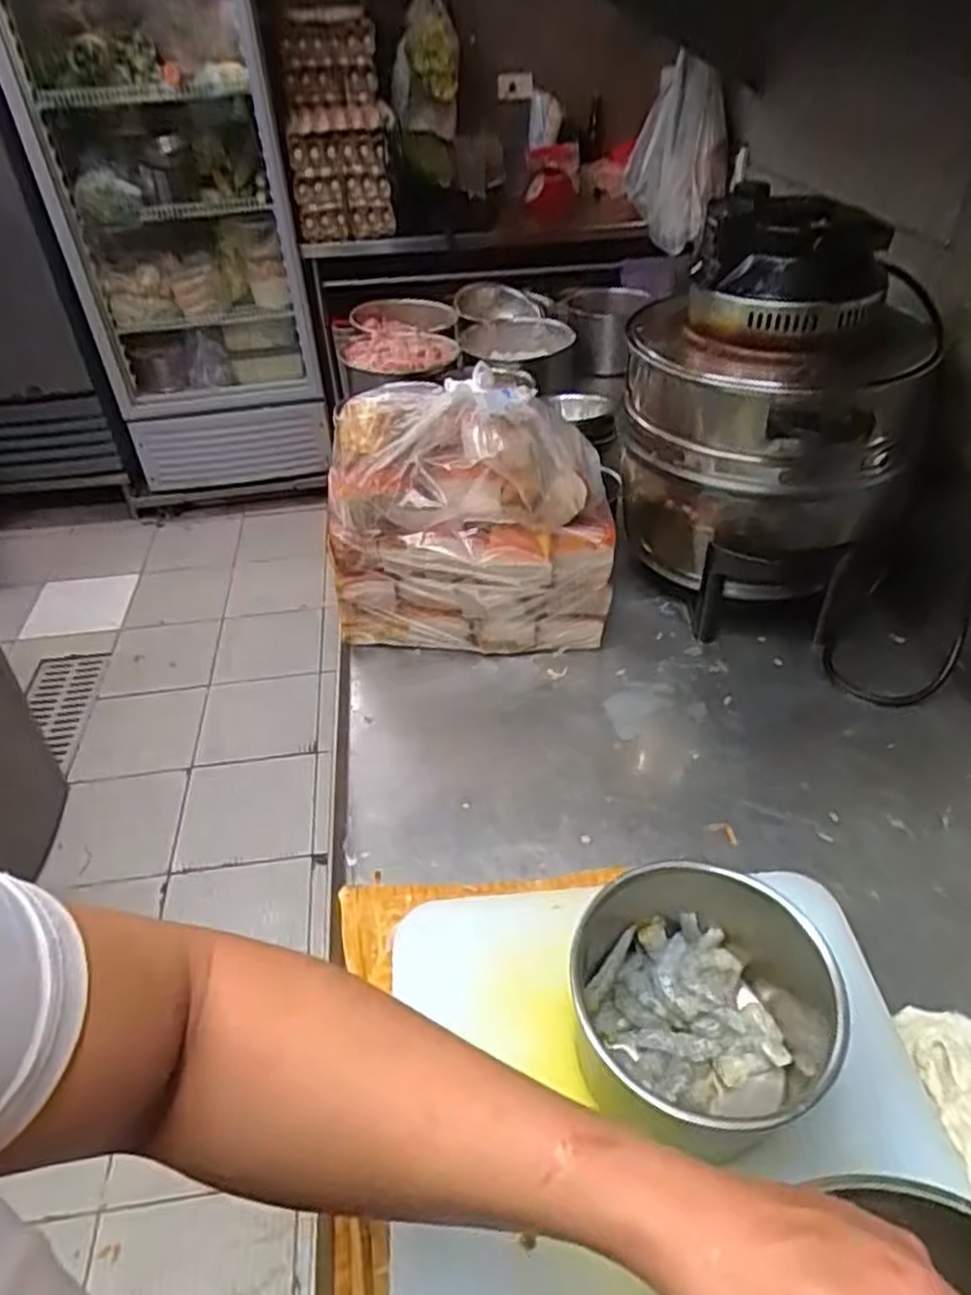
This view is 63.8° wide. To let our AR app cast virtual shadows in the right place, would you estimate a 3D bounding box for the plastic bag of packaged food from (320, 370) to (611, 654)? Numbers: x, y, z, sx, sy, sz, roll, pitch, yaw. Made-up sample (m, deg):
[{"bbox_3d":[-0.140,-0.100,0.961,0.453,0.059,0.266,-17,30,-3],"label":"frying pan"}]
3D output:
[{"bbox_3d":[-0.013,-0.126,0.846,0.288,0.286,0.141,2,40,6],"label":"plastic bag of packaged food"}]

